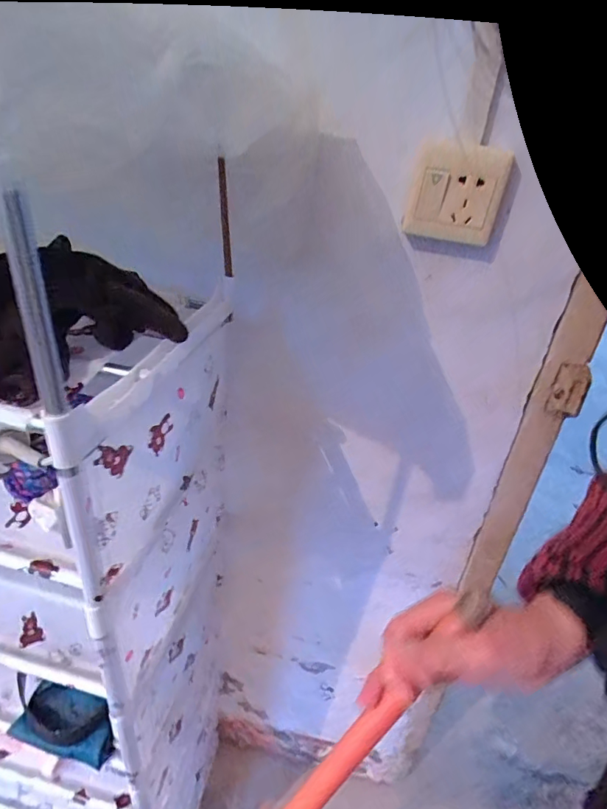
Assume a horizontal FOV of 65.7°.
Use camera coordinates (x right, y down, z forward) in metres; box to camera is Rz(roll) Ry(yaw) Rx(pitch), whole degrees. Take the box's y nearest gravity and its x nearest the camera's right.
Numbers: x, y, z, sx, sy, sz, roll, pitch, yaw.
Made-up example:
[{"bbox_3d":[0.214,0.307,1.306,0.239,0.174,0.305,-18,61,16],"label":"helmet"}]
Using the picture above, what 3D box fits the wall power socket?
[{"bbox_3d":[0.151,-0.213,0.470,0.086,0.084,0.040,12,28,11],"label":"wall power socket"}]

